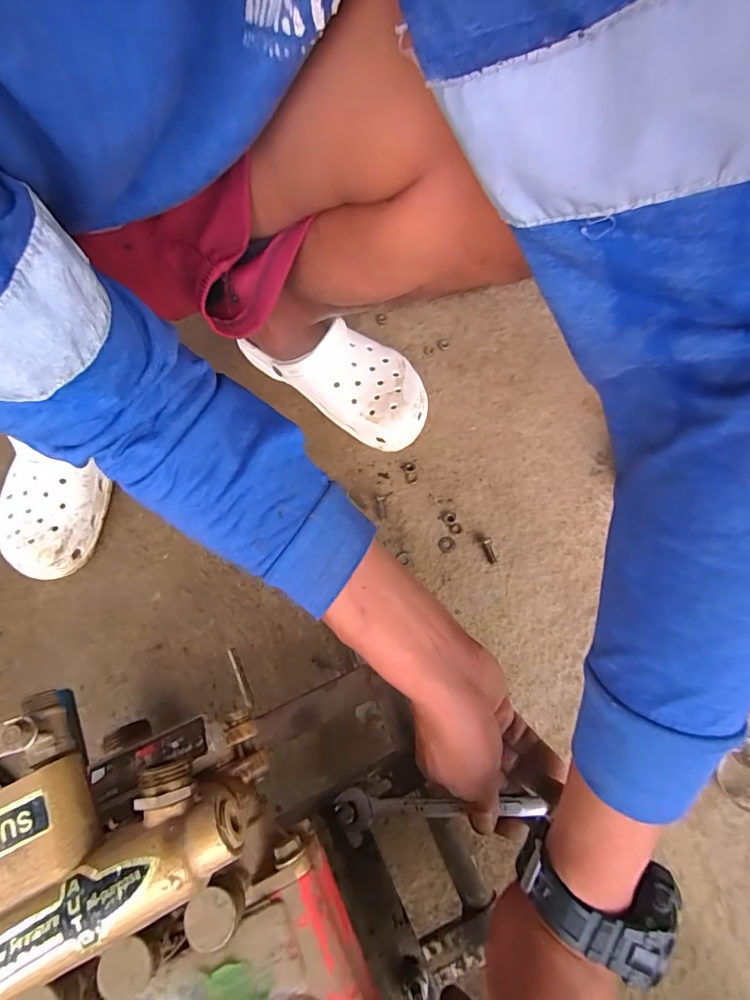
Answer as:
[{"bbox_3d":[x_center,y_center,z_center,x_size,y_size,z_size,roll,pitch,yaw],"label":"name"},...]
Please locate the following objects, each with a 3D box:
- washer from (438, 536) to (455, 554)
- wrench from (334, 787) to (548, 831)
[{"bbox_3d":[0.080,0.050,0.503,0.019,0.004,0.018,-1,70,2],"label":"washer"},{"bbox_3d":[0.048,0.232,0.342,0.153,0.014,0.025,-4,70,5],"label":"wrench"}]

